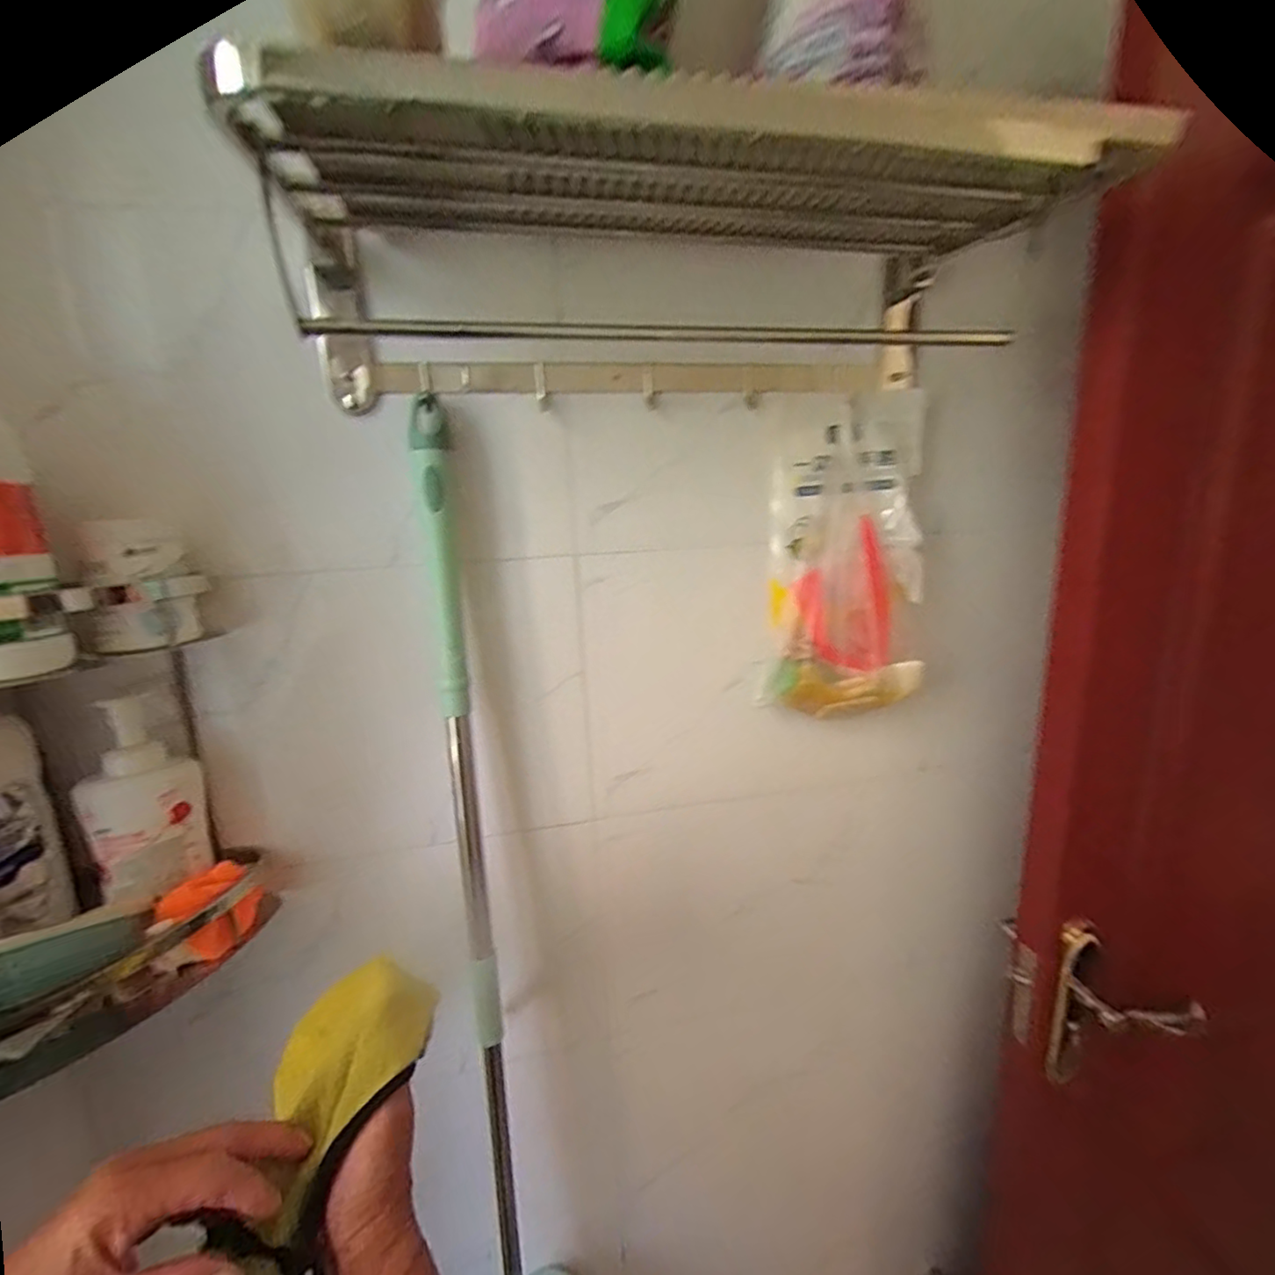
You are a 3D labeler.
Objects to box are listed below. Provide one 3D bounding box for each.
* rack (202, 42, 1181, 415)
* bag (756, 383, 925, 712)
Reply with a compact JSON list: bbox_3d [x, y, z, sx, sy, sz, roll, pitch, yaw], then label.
[{"bbox_3d":[0.026,-0.289,0.449,0.564,0.155,0.247,-5,13,-8],"label":"rack"},{"bbox_3d":[0.221,-0.082,0.605,0.163,0.326,0.032,-2,3,-3],"label":"bag"}]

